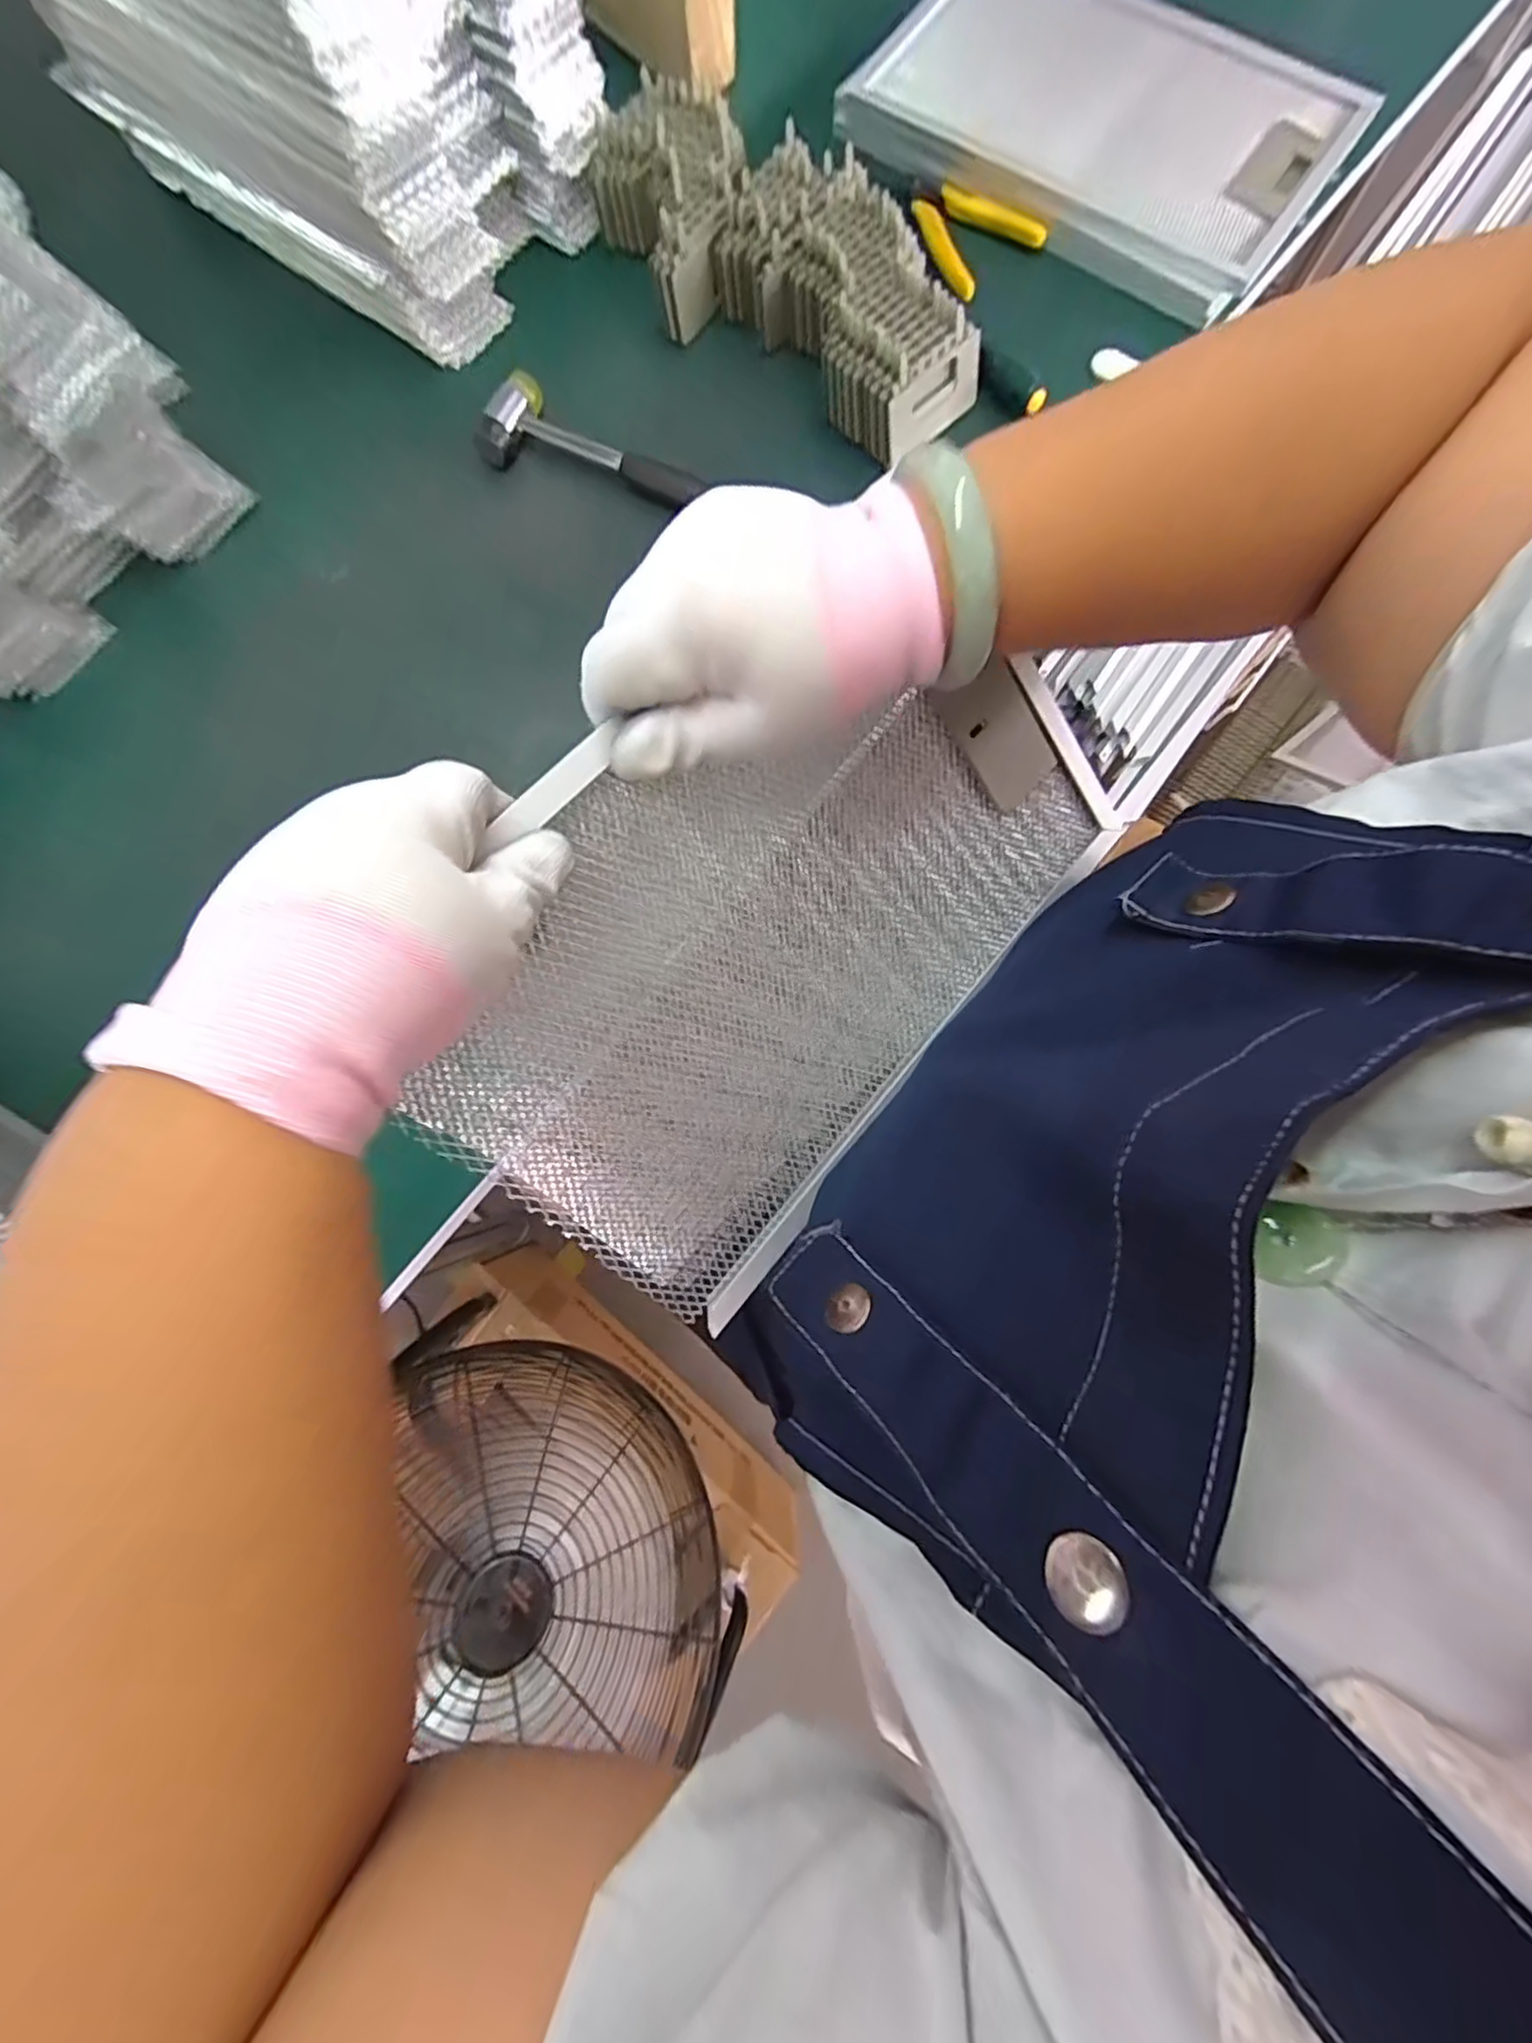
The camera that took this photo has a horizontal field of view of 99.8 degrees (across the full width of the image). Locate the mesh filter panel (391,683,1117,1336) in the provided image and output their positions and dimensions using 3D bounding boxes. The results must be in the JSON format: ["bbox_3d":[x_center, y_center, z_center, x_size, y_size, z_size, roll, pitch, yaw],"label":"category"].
[{"bbox_3d":[0.009,-0.036,0.294,0.184,0.014,0.307,44,80,-23],"label":"mesh filter panel"}]

